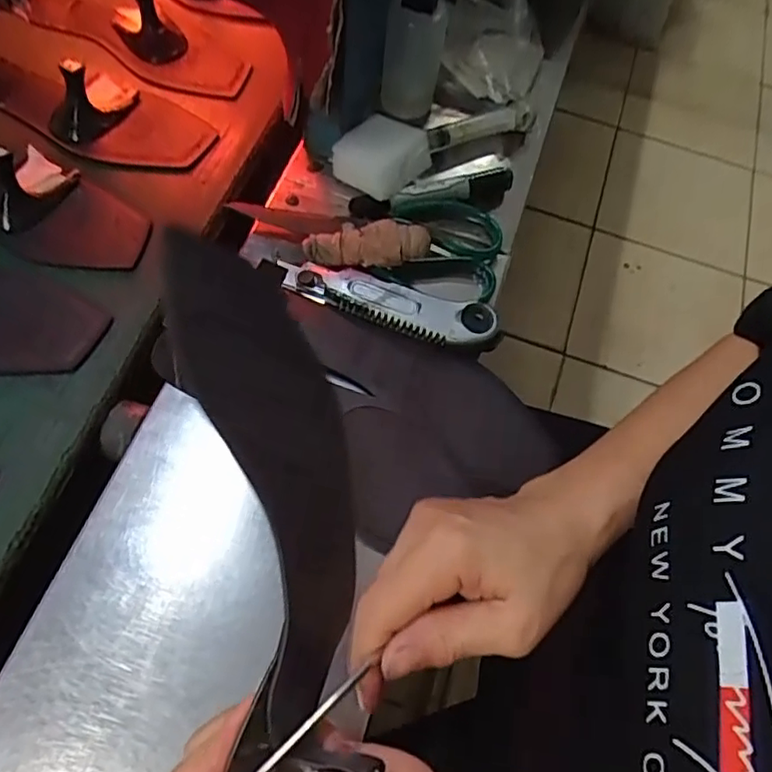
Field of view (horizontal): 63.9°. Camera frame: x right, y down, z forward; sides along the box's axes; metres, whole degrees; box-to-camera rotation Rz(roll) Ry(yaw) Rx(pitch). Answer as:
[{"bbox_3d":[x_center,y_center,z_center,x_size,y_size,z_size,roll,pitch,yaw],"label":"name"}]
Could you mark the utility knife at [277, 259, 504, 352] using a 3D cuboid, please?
[{"bbox_3d":[0.001,-0.061,0.451,0.165,0.018,0.035,17,63,3],"label":"utility knife"}]

